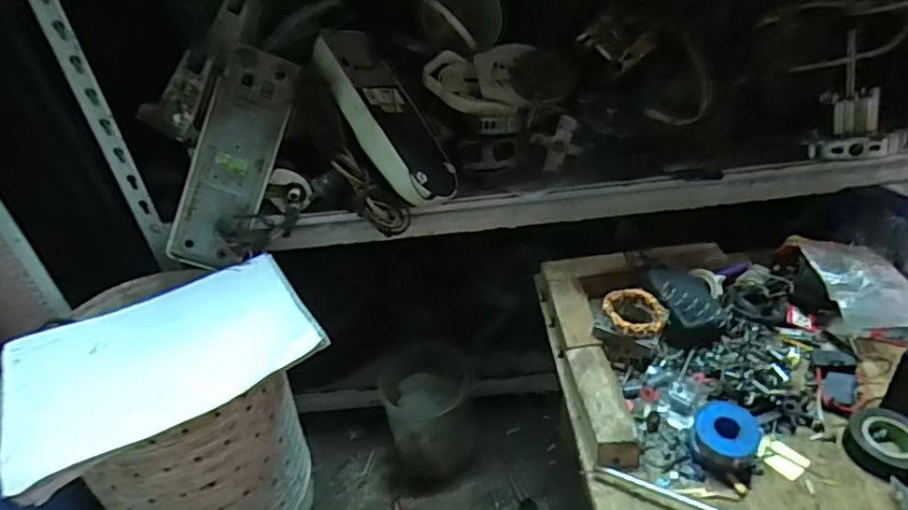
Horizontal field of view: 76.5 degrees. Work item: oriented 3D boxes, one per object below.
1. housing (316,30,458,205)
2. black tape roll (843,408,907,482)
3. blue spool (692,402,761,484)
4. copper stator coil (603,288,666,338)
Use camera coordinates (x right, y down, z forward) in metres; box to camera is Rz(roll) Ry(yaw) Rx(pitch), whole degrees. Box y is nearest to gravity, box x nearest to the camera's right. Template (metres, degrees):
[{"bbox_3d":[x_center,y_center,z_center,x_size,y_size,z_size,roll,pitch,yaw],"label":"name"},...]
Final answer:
[{"bbox_3d":[-0.082,-0.184,0.755,0.102,0.260,0.045,-30,-3,-30],"label":"housing"},{"bbox_3d":[0.383,0.166,0.509,0.066,0.023,0.061,-5,34,4],"label":"black tape roll"},{"bbox_3d":[0.242,0.164,0.515,0.051,0.039,0.055,-5,34,4],"label":"blue spool"},{"bbox_3d":[0.195,0.059,0.624,0.063,0.020,0.070,2,35,15],"label":"copper stator coil"}]

